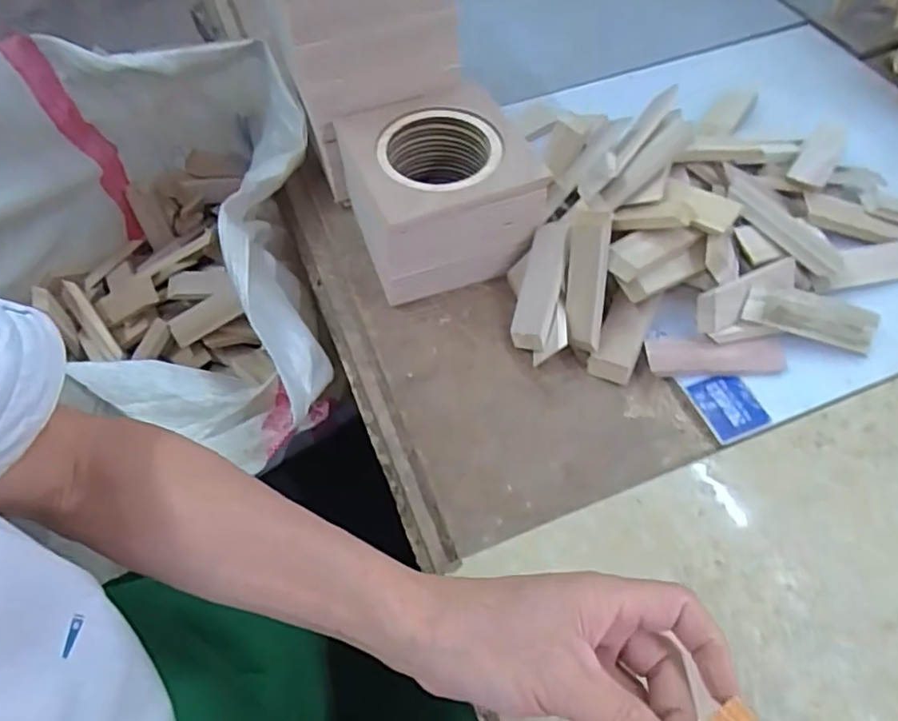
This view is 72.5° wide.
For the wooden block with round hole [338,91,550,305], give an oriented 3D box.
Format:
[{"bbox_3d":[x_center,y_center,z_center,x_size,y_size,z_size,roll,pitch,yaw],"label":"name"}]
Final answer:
[{"bbox_3d":[-0.012,-0.129,0.486,0.128,0.101,0.130,-21,57,-11],"label":"wooden block with round hole"}]

